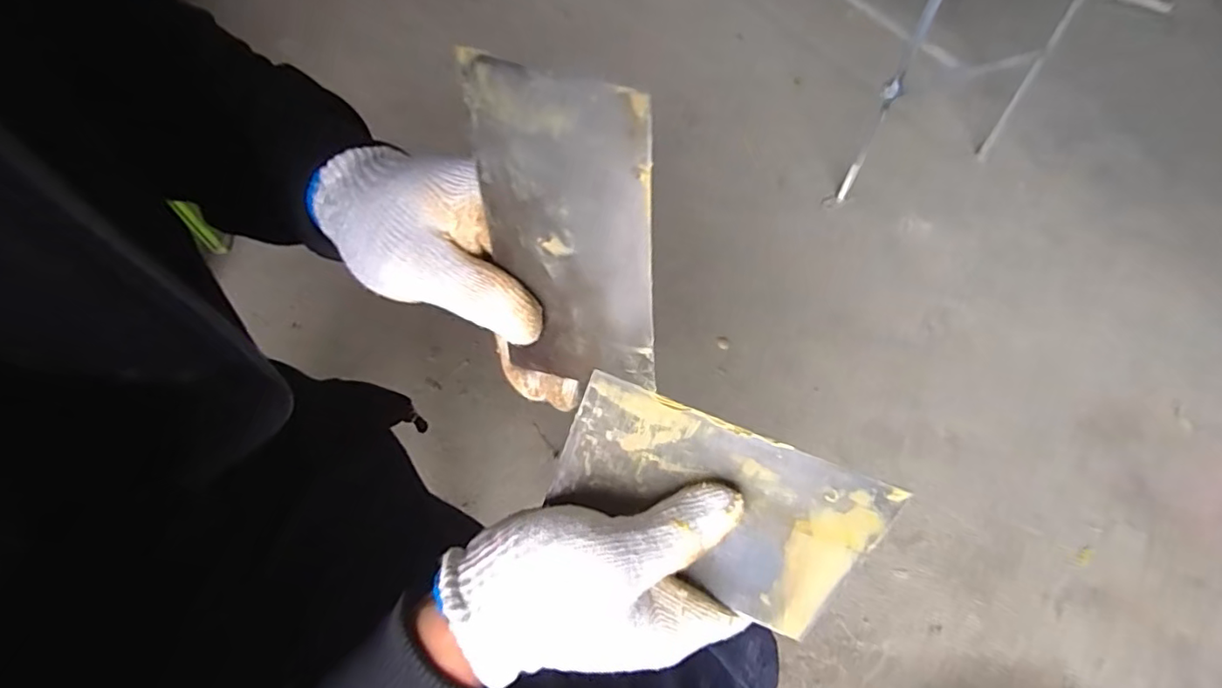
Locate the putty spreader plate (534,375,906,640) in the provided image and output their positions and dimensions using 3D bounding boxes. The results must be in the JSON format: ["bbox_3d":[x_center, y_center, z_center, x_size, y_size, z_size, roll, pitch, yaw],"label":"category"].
[{"bbox_3d":[0.043,0.069,0.248,0.136,0.006,0.069,21,81,9],"label":"putty spreader plate"}]

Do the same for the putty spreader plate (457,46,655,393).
[{"bbox_3d":[-0.017,-0.039,0.229,0.071,0.131,0.004,13,40,22],"label":"putty spreader plate"}]

